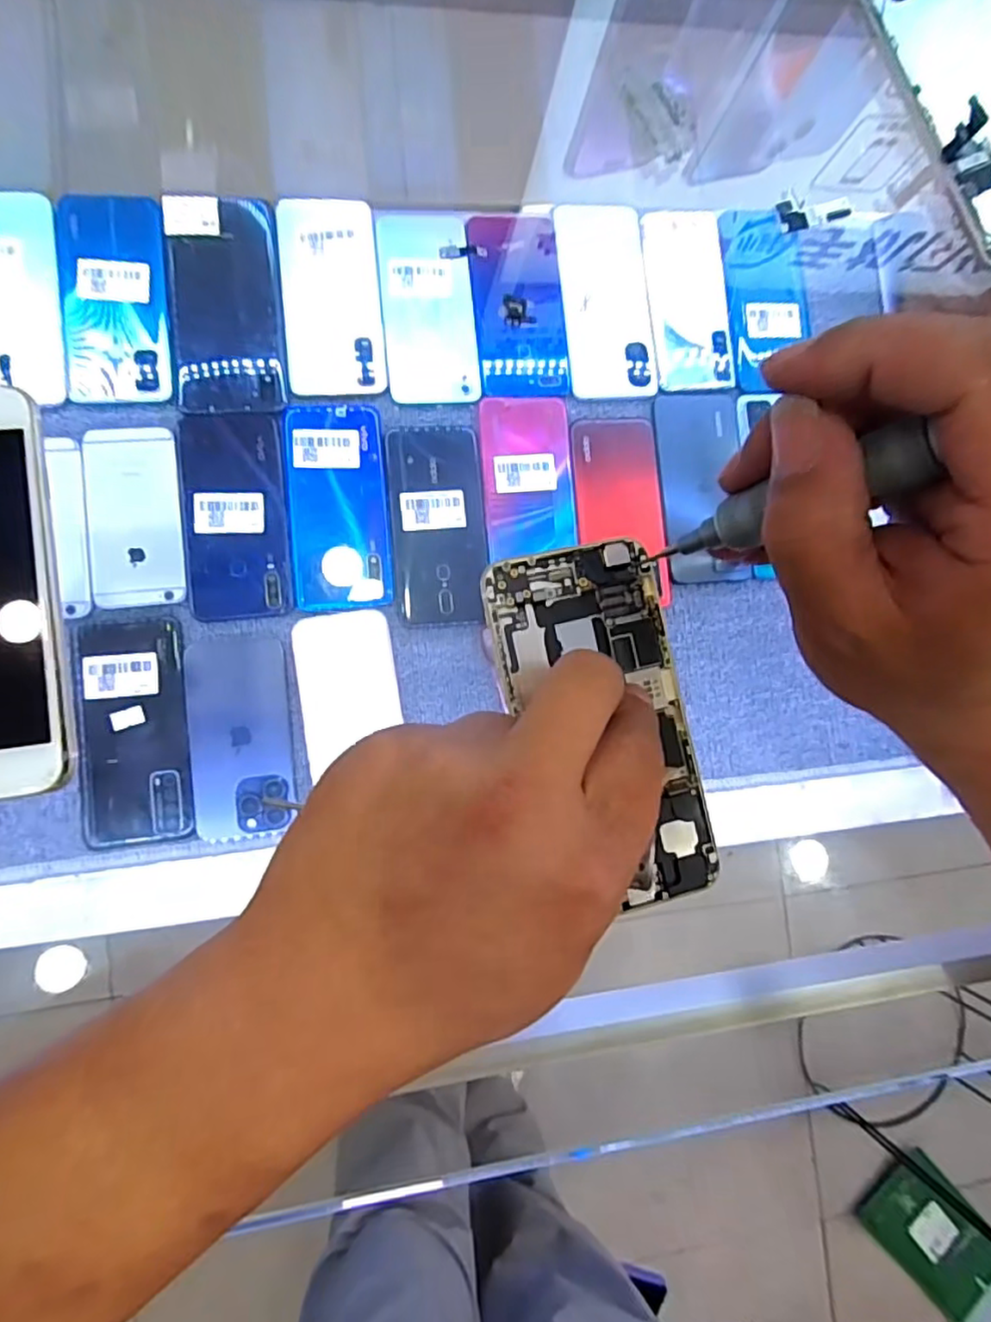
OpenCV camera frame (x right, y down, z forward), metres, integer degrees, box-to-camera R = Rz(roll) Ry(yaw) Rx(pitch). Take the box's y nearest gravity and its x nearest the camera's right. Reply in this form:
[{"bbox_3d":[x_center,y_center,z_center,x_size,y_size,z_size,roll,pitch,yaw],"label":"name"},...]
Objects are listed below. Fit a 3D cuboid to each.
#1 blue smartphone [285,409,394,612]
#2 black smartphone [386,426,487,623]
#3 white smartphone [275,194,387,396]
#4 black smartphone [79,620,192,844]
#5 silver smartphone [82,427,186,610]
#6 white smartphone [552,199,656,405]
[{"bbox_3d":[-0.124,-0.122,0.508,0.076,0.005,0.162,-4,87,-9],"label":"blue smartphone"},{"bbox_3d":[-0.046,-0.112,0.516,0.073,0.005,0.155,-5,87,-9],"label":"black smartphone"},{"bbox_3d":[-0.131,-0.294,0.514,0.076,0.004,0.160,-5,87,-9],"label":"white smartphone"},{"bbox_3d":[-0.266,0.051,0.473,0.075,0.009,0.163,-3,87,-9],"label":"black smartphone"},{"bbox_3d":[-0.271,-0.108,0.484,0.066,0.005,0.135,-4,87,-9],"label":"silver smartphone"},{"bbox_3d":[0.095,-0.309,0.552,0.078,0.006,0.169,-6,87,-9],"label":"white smartphone"}]

